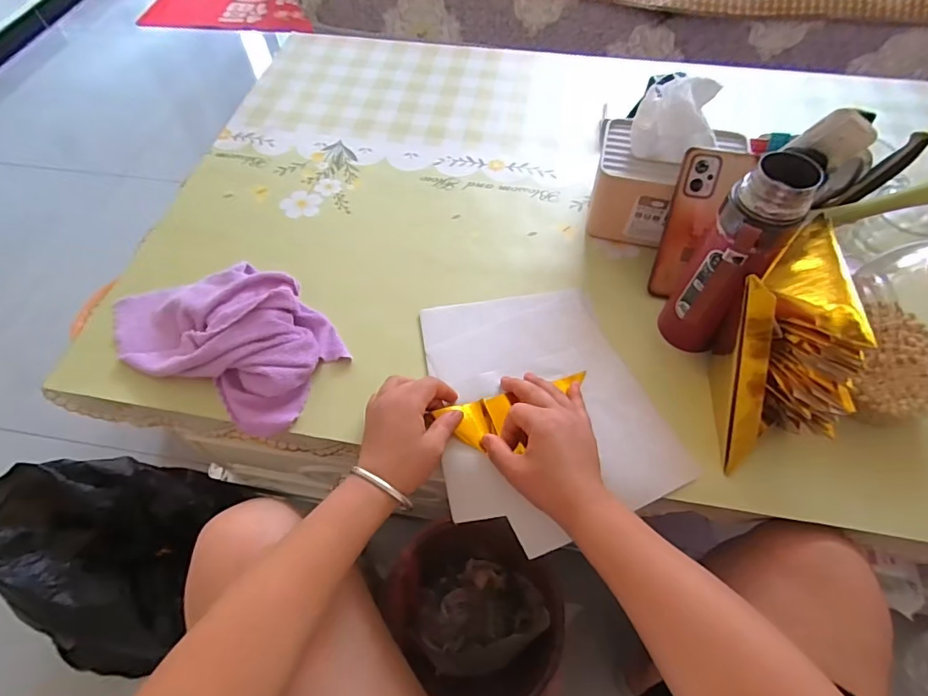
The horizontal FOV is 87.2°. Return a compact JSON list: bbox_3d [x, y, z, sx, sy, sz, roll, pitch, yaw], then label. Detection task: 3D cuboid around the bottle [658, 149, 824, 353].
[{"bbox_3d":[0.247,-0.070,0.464,0.064,0.215,0.071,33,65,19],"label":"bottle"}]

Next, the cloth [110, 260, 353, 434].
[{"bbox_3d":[-0.276,-0.028,0.542,0.277,0.060,0.156,25,62,15],"label":"cloth"}]

